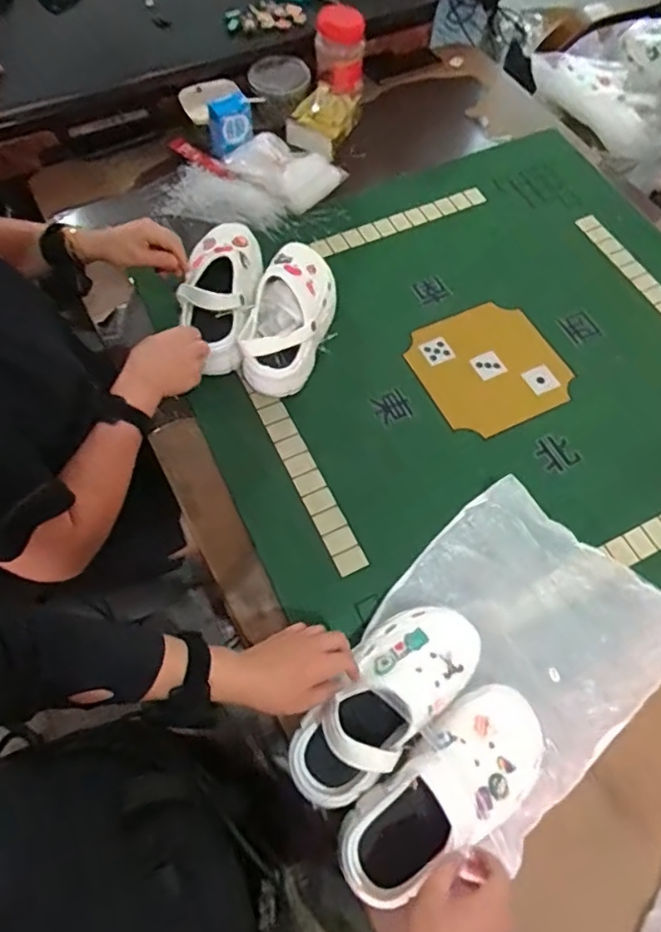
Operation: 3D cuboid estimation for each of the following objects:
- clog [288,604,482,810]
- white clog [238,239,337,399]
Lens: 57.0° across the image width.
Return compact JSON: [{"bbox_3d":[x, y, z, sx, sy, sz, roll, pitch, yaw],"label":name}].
[{"bbox_3d":[0.056,0.243,0.643,0.109,0.093,0.238,42,67,16],"label":"clog"},{"bbox_3d":[-0.056,-0.219,0.897,0.102,0.094,0.237,17,65,6],"label":"white clog"}]

